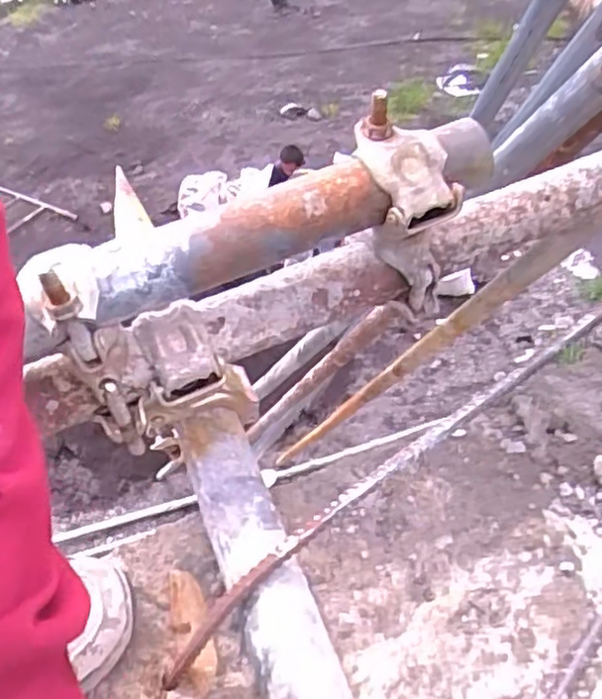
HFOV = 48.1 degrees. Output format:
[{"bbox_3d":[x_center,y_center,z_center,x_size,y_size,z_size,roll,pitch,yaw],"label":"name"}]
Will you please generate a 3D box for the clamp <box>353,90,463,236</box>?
[{"bbox_3d":[0.065,-0.119,0.434,0.052,0.066,0.076,-19,48,-10],"label":"clamp"}]

